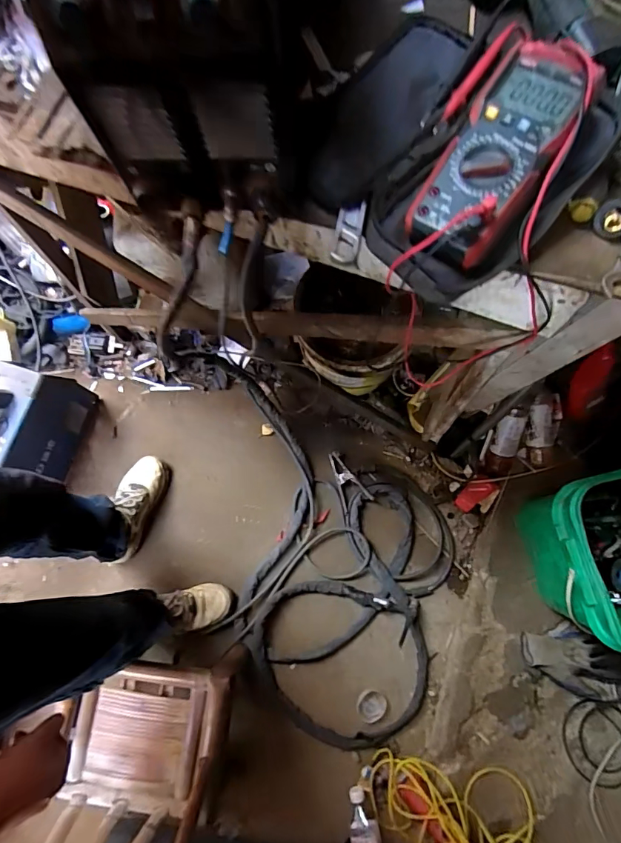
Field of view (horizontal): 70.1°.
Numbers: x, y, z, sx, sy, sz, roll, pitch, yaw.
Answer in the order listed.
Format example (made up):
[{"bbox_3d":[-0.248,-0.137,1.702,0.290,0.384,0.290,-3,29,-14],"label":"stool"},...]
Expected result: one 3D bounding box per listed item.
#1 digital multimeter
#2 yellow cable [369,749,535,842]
[{"bbox_3d":[0.145,-0.214,0.348,0.078,0.042,0.169,35,96,8],"label":"digital multimeter"},{"bbox_3d":[0.291,0.920,0.905,0.318,0.222,0.358,4,77,1],"label":"yellow cable"}]

